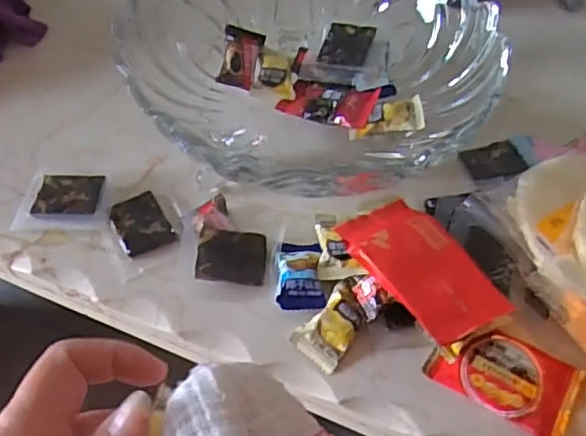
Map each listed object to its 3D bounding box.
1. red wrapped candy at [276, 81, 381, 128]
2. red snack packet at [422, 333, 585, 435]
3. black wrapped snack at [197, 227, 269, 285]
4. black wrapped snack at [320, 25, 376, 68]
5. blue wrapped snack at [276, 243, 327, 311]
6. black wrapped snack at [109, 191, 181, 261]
[{"bbox_3d":[0.026,-0.080,0.435,0.063,0.009,0.037,16,63,25],"label":"red wrapped candy"},{"bbox_3d":[0.119,0.087,0.360,0.078,0.010,0.047,26,57,15],"label":"red snack packet"},{"bbox_3d":[-0.037,0.023,0.389,0.042,0.006,0.032,8,67,-15],"label":"black wrapped snack"},{"bbox_3d":[0.038,-0.122,0.450,0.034,0.005,0.041,7,56,19],"label":"black wrapped snack"},{"bbox_3d":[0.006,0.033,0.387,0.028,0.007,0.047,4,54,-1],"label":"blue wrapped snack"},{"bbox_3d":[-0.097,0.004,0.410,0.033,0.005,0.042,-24,59,-19],"label":"black wrapped snack"}]

